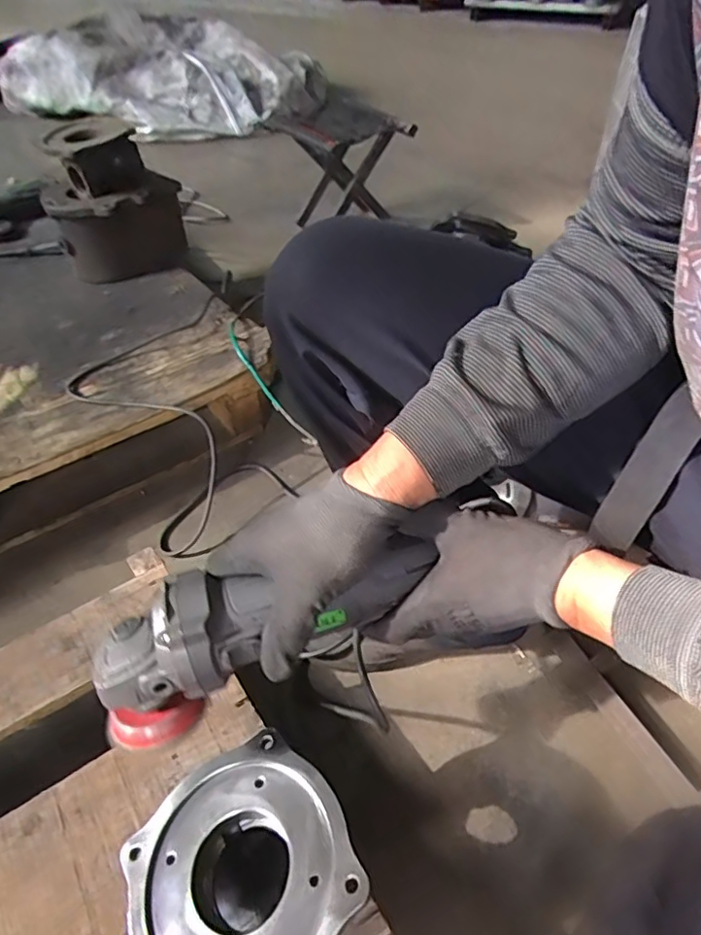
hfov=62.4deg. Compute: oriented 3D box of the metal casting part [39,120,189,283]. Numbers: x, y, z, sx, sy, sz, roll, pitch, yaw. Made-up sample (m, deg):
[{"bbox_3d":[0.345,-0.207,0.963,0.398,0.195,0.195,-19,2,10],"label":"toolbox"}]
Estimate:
[{"bbox_3d":[-0.460,-0.527,1.134,0.232,0.256,0.222,-15,46,-14],"label":"metal casting part"}]

